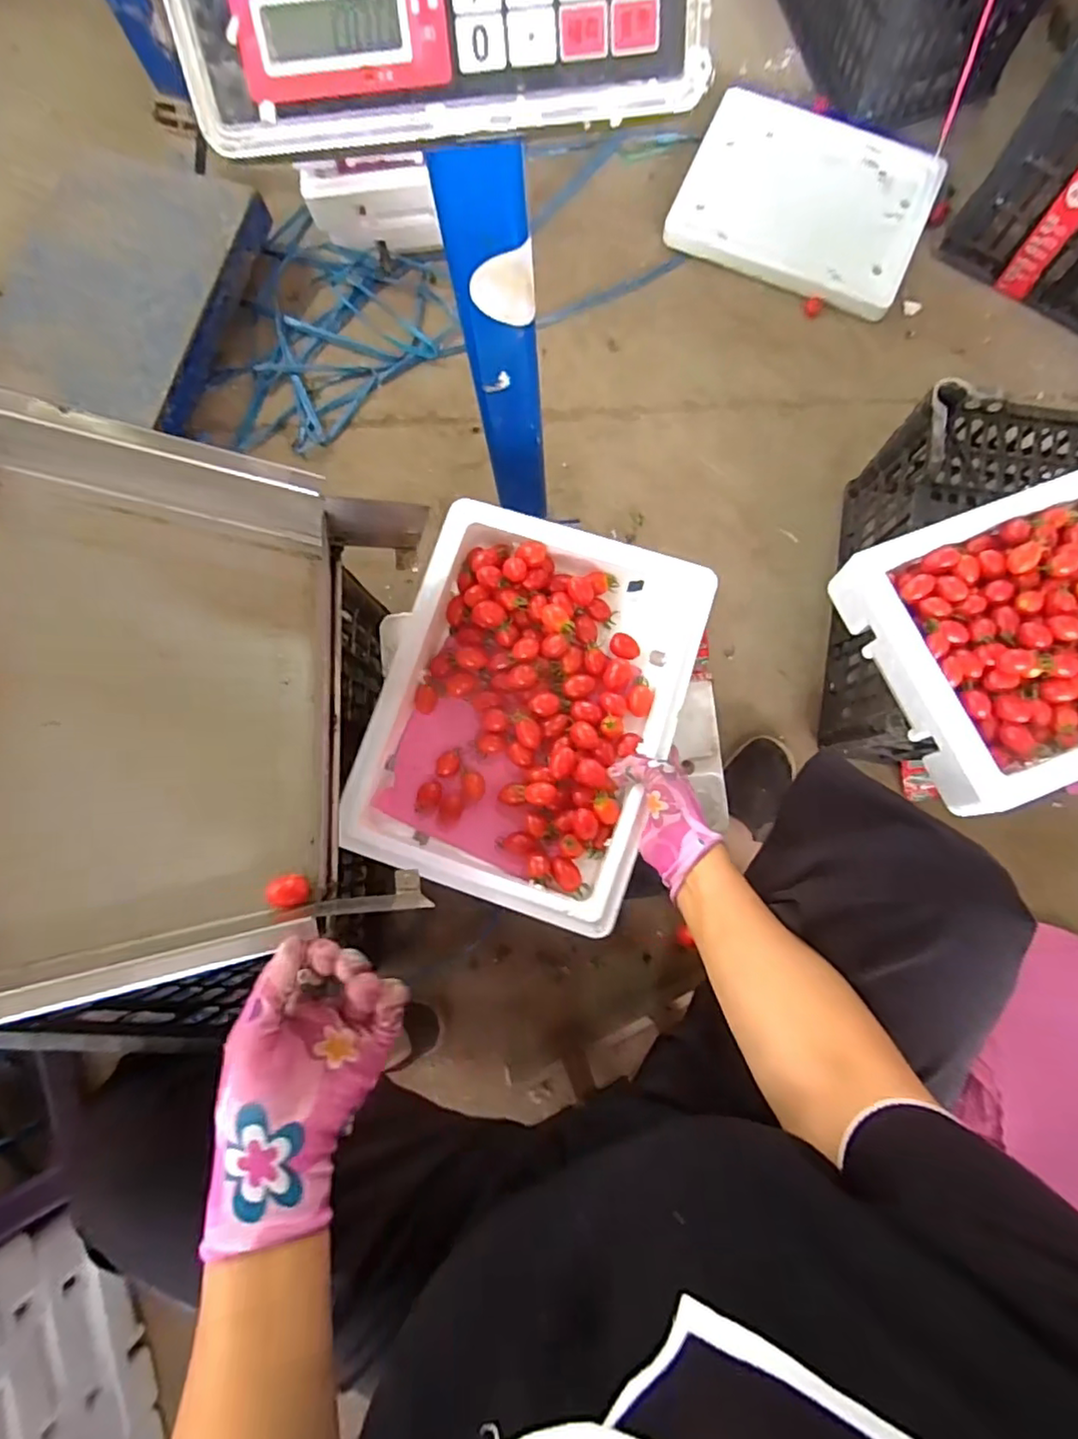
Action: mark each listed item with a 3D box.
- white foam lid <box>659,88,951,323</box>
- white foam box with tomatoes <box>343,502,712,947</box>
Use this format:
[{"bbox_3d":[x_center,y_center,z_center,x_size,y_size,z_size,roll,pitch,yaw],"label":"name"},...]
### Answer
[{"bbox_3d":[0.402,-0.785,0.917,0.345,0.030,0.294,24,84,6],"label":"white foam lid"},{"bbox_3d":[-0.006,-0.009,0.586,0.262,0.058,0.350,18,84,5],"label":"white foam box with tomatoes"}]

